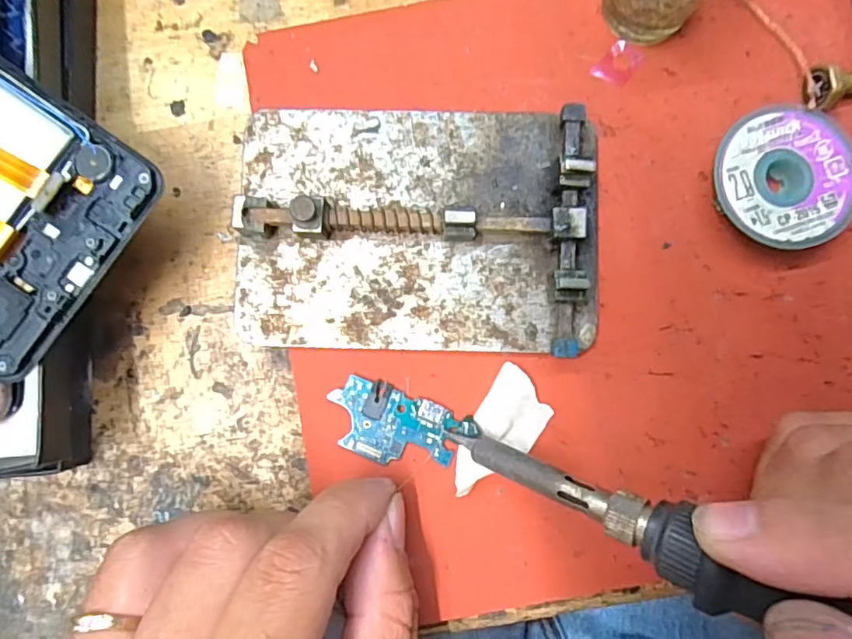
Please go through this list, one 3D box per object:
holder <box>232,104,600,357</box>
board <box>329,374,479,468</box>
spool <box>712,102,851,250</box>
[{"bbox_3d":[-0.002,-0.030,0.182,0.116,0.019,0.079,1,87,2],"label":"holder"},{"bbox_3d":[-0.009,0.035,0.183,0.045,0.004,0.023,21,87,3],"label":"board"},{"bbox_3d":[0.113,-0.044,0.182,0.044,0.013,0.044,0,87,2],"label":"spool"}]

